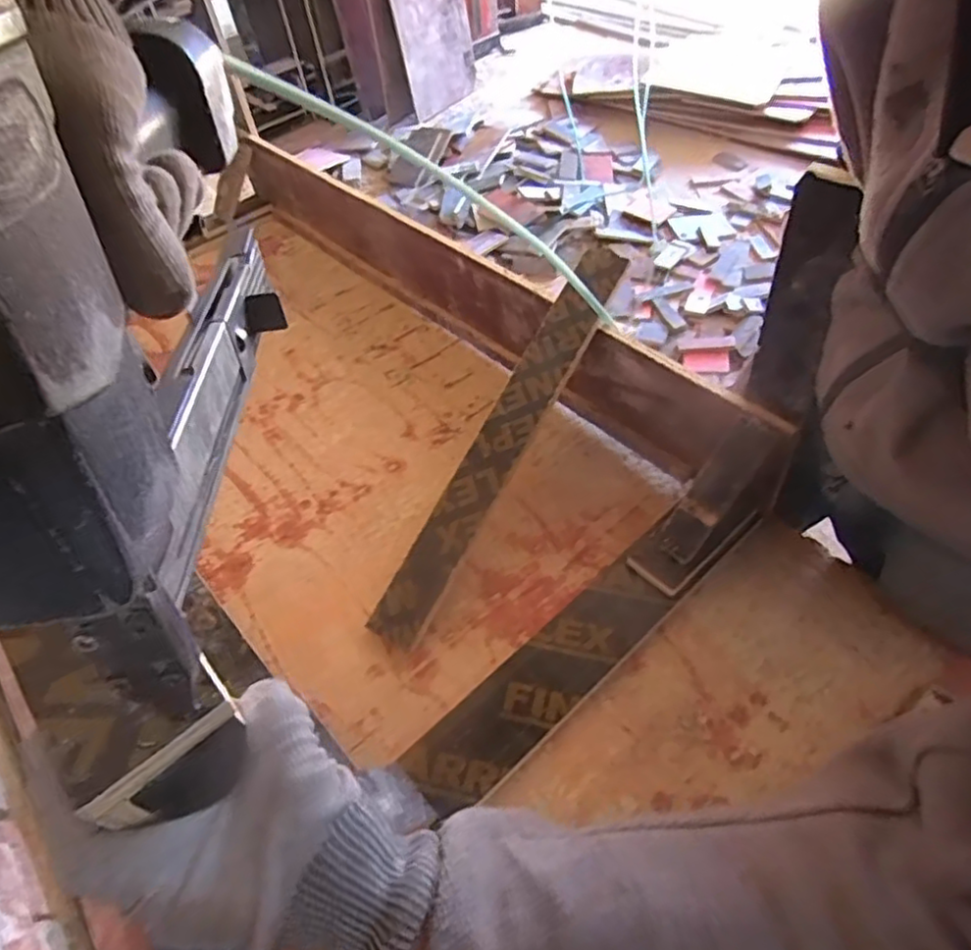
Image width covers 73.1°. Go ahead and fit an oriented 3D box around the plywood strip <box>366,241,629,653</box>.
[{"bbox_3d":[0.025,-0.051,0.734,0.063,0.022,0.517,25,78,24],"label":"plywood strip"}]

